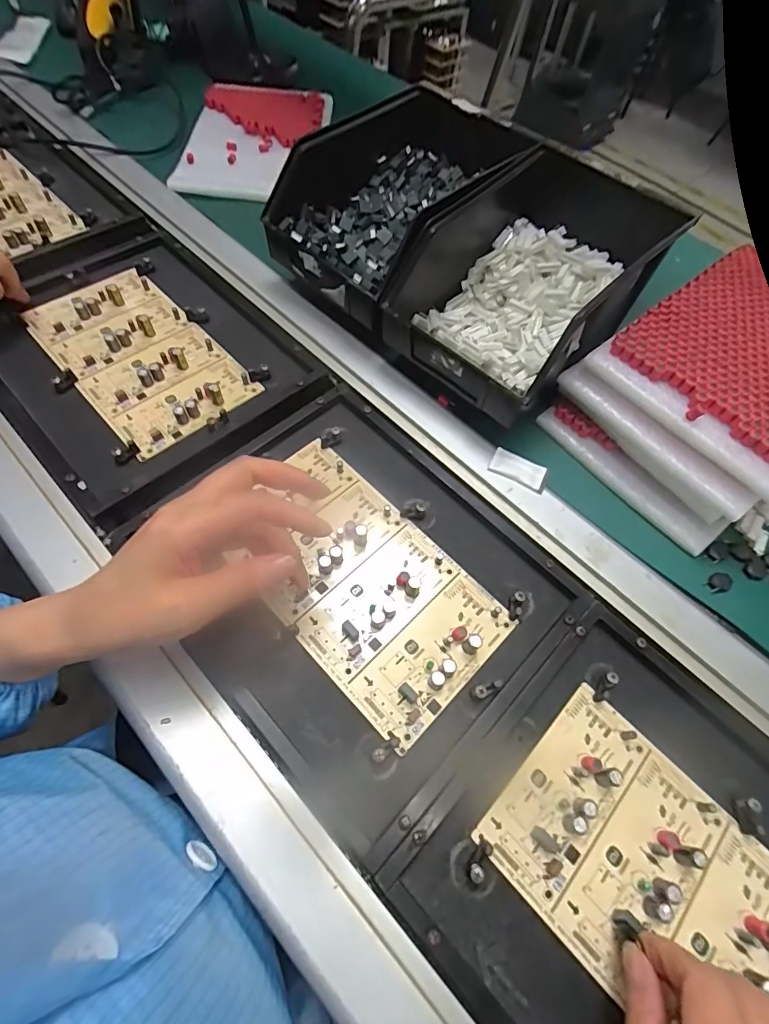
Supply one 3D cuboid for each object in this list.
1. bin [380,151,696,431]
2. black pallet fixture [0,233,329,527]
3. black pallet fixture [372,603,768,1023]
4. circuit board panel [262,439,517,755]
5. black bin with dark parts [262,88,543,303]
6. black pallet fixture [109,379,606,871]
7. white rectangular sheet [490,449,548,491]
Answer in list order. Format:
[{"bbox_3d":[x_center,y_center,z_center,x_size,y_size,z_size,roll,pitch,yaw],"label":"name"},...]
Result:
[{"bbox_3d":[0.127,-0.207,0.421,0.164,0.112,0.241,39,66,15],"label":"bin"},{"bbox_3d":[-0.228,-0.145,0.417,0.226,0.019,0.266,-40,73,-22],"label":"black pallet fixture"},{"bbox_3d":[0.170,0.228,0.255,0.235,0.019,0.275,-40,71,-20],"label":"black pallet fixture"},{"bbox_3d":[-0.021,0.046,0.337,0.119,0.017,0.213,-40,73,-22],"label":"circuit board panel"},{"bbox_3d":[0.018,-0.309,0.460,0.250,0.108,0.170,-39,73,-22],"label":"black bin with dark parts"},{"bbox_3d":[-0.024,0.046,0.336,0.232,0.023,0.275,-40,73,-22],"label":"black pallet fixture"},{"bbox_3d":[0.114,-0.037,0.387,0.045,0.006,0.024,25,63,7],"label":"white rectangular sheet"}]

